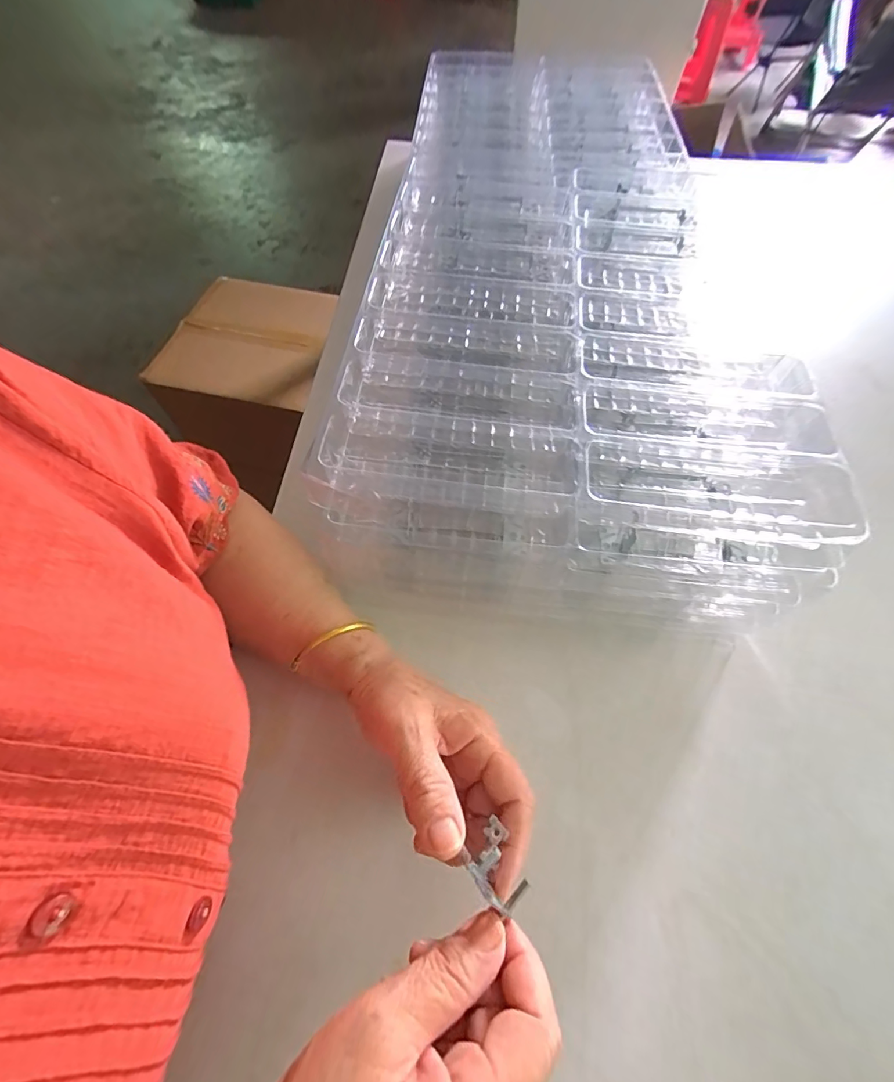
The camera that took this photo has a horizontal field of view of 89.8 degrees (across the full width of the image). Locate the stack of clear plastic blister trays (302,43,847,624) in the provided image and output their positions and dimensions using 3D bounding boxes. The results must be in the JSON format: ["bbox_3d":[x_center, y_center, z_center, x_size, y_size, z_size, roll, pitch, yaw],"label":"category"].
[{"bbox_3d":[0.109,-0.300,0.489,0.342,0.118,0.747,4,61,2],"label":"stack of clear plastic blister trays"}]

